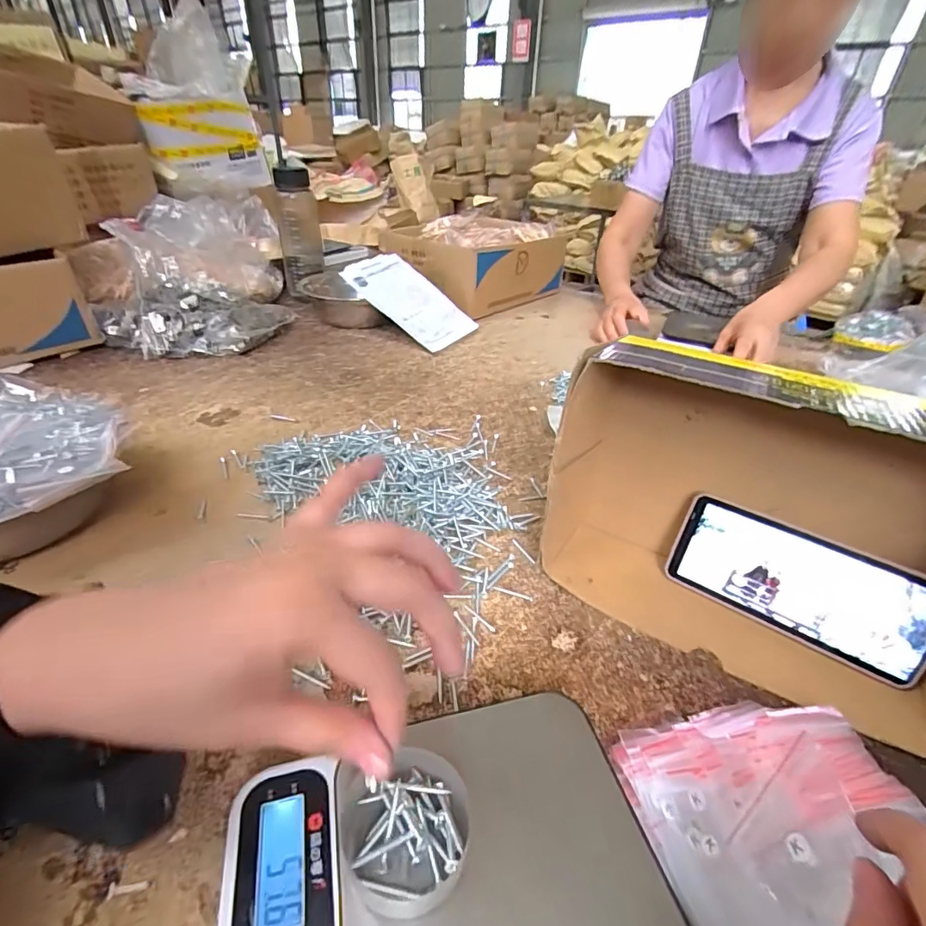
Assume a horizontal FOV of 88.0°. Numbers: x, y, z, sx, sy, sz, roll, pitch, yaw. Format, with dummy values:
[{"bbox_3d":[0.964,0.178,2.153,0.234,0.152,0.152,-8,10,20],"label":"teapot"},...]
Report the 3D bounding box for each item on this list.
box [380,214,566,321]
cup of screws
[{"bbox_3d":[0.042,-0.415,1.005,0.297,0.149,0.211,-25,43,-34],"label":"box"},{"bbox_3d":[-0.026,0.171,0.221,0.057,0.033,0.056,2,35,-1],"label":"cup of screws"}]

